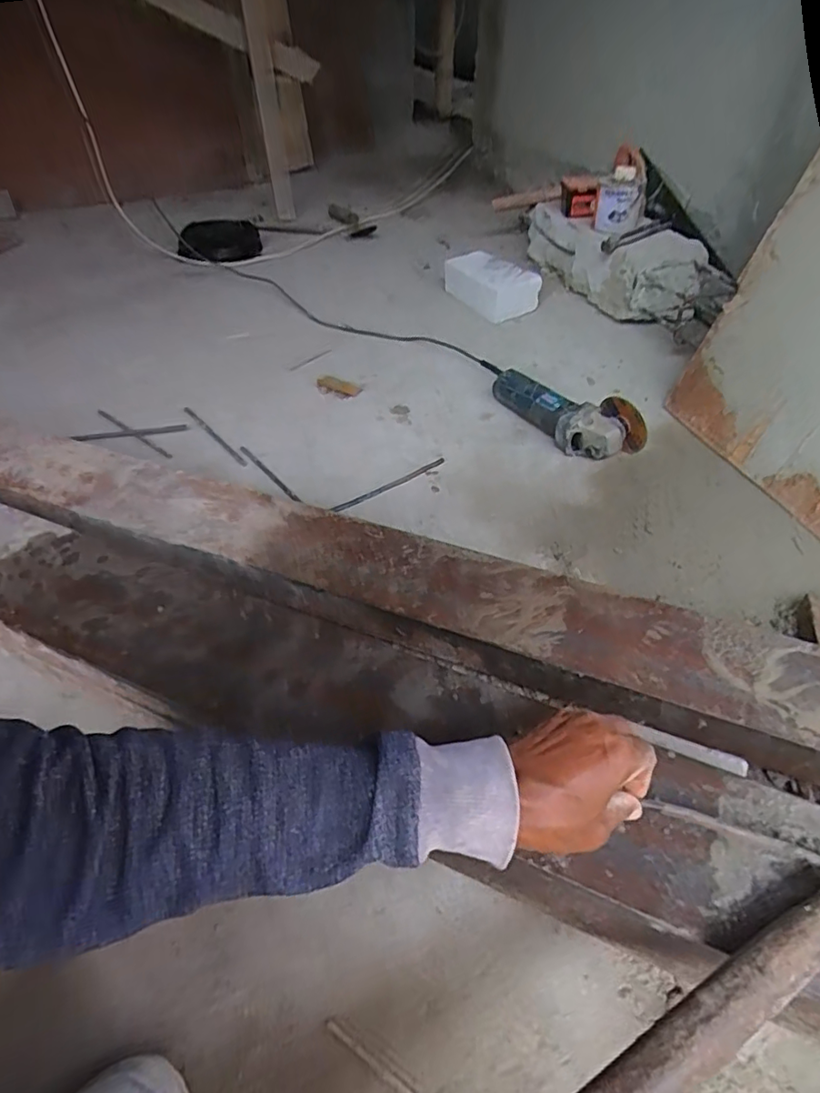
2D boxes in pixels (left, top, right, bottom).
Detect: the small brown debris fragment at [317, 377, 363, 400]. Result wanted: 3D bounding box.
[{"bbox_3d":[-0.145,-0.306,1.067,0.108,0.021,0.031,23,52,22],"label":"small brown debris fragment"}]

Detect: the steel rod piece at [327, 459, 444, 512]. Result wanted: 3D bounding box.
[{"bbox_3d":[-0.029,-0.095,0.876,0.204,0.011,0.017,-26,51,-20],"label":"steel rod piece"}]

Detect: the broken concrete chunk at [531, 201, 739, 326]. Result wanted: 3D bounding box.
[{"bbox_3d":[0.460,-0.651,1.272,0.177,0.158,0.614,-15,48,-11],"label":"broken concrete chunk"}]

